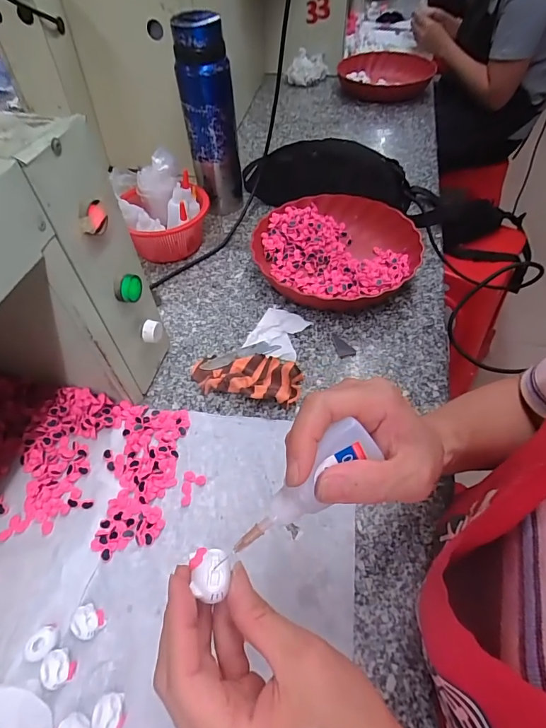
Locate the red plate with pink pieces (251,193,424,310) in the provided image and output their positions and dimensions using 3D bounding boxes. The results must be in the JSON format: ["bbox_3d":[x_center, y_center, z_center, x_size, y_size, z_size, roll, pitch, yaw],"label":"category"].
[{"bbox_3d":[0.094,-0.168,0.613,0.224,0.050,0.232,-1,53,2],"label":"red plate with pink pieces"}]

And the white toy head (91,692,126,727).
[{"bbox_3d":[-0.123,0.264,0.304,0.019,0.021,0.024,-7,53,-2],"label":"white toy head"}]

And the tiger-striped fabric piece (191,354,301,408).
[{"bbox_3d":[-0.034,0.010,0.498,0.137,0.024,0.067,9,53,9],"label":"tiger-striped fabric piece"}]

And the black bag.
[{"bbox_3d":[0.089,-0.319,0.701,0.287,0.097,0.094,9,54,10],"label":"black bag"}]

